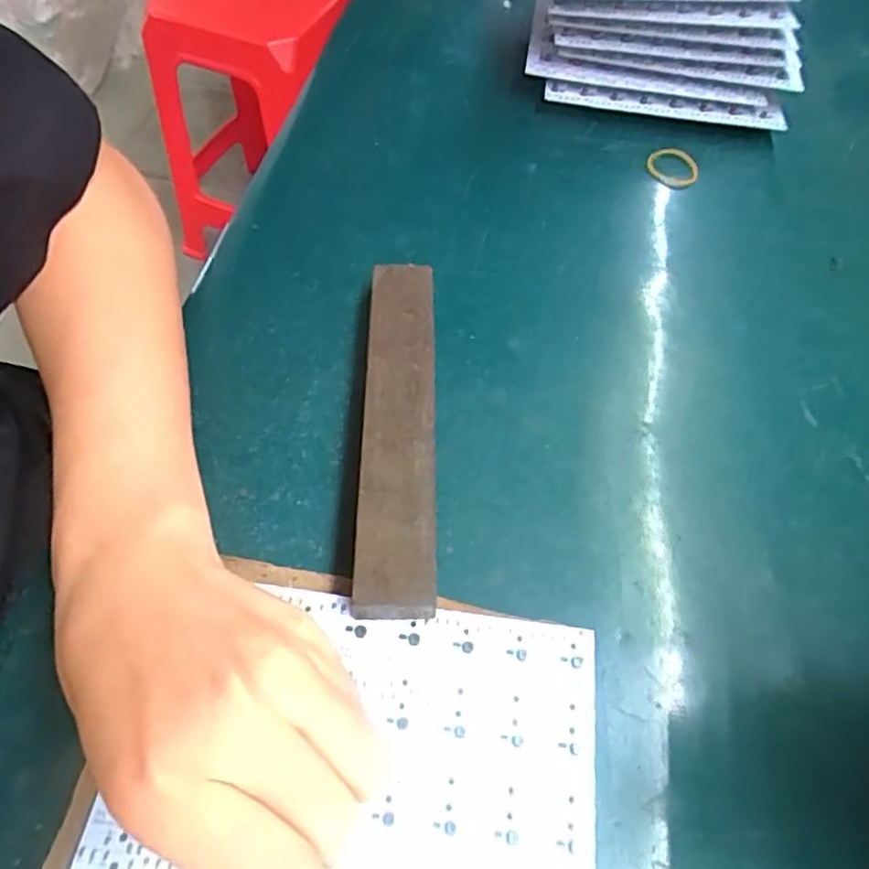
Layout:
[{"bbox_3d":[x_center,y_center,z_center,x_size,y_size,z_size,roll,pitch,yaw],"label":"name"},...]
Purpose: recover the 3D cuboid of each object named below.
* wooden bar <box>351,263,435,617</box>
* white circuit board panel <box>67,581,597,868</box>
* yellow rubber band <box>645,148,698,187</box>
[{"bbox_3d":[-0.017,-0.007,0.298,0.032,0.030,0.184,1,58,-3],"label":"wooden bar"},{"bbox_3d":[-0.027,0.121,0.222,0.165,0.004,0.125,8,58,1],"label":"white circuit board panel"},{"bbox_3d":[0.161,-0.181,0.430,0.034,0.005,0.036,-1,65,1],"label":"yellow rubber band"}]

